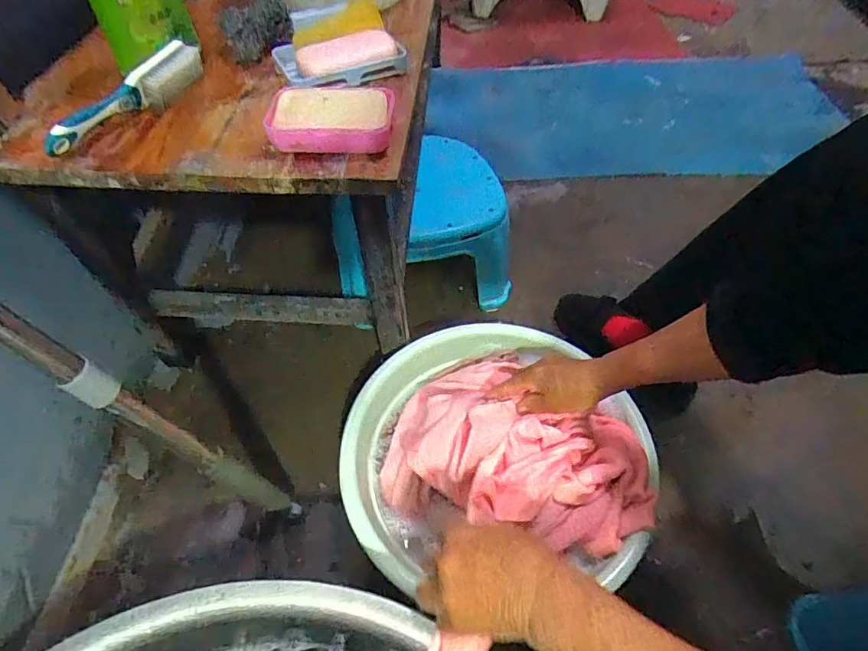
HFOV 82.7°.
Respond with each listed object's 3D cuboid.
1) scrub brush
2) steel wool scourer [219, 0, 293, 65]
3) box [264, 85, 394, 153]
[{"bbox_3d":[-0.281,-0.215,0.454,0.030,0.033,0.178,27,57,22],"label":"scrub brush"},{"bbox_3d":[-0.191,-0.324,0.537,0.075,0.043,0.048,-18,53,-12],"label":"steel wool scourer"},{"bbox_3d":[-0.091,-0.189,0.444,0.108,0.036,0.068,1,51,3],"label":"box"}]

